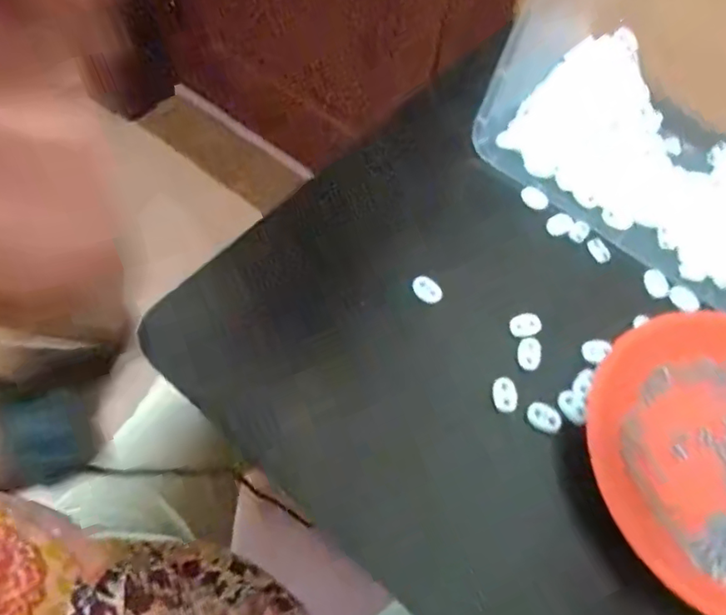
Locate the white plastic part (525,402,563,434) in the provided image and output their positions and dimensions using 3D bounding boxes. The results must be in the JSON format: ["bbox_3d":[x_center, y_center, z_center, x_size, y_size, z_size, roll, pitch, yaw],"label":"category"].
[{"bbox_3d":[0.122,0.074,0.371,0.019,0.004,0.024,-39,72,-20],"label":"white plastic part"}]

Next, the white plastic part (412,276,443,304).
[{"bbox_3d":[0.048,-0.013,0.411,0.023,0.010,0.014,30,66,12],"label":"white plastic part"}]

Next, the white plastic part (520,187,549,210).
[{"bbox_3d":[0.142,-0.090,0.458,0.023,0.004,0.017,30,66,12],"label":"white plastic part"}]

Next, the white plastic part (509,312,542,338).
[{"bbox_3d":[0.117,0.012,0.399,0.022,0.004,0.015,-15,65,-10],"label":"white plastic part"}]

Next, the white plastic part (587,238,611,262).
[{"bbox_3d":[0.188,-0.045,0.442,0.013,0.005,0.021,-26,67,-15],"label":"white plastic part"}]

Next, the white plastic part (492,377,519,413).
[{"bbox_3d":[0.097,0.059,0.376,0.018,0.004,0.024,-5,64,-6],"label":"white plastic part"}]

